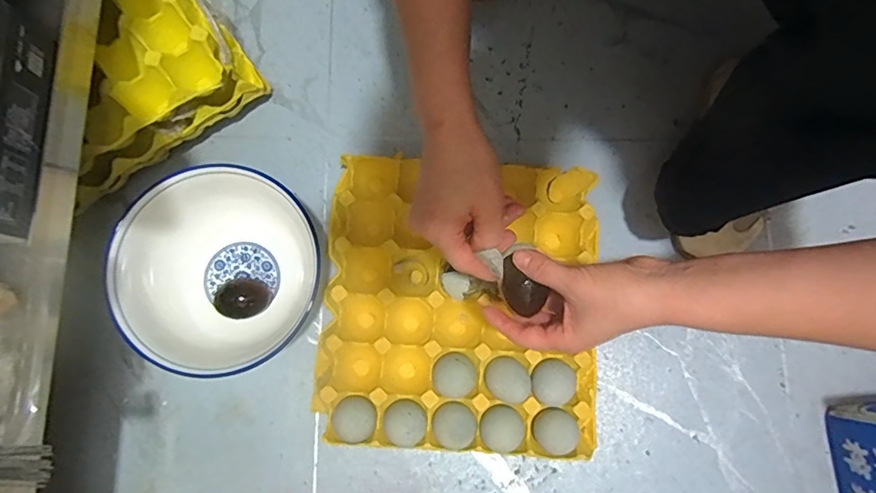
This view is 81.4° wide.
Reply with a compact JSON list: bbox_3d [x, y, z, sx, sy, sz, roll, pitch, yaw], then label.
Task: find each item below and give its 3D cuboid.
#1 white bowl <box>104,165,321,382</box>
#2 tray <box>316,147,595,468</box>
[{"bbox_3d":[-0.211,0.029,0.514,0.184,0.092,0.189,0,80,0],"label":"white bowl"},{"bbox_3d":[0.020,0.056,0.532,0.280,0.046,0.294,3,80,1],"label":"tray"}]

